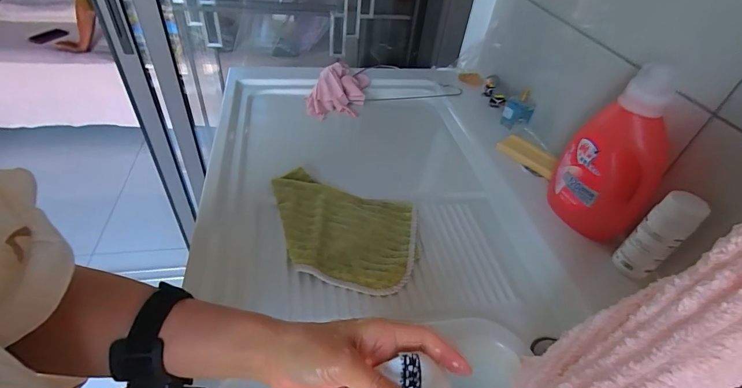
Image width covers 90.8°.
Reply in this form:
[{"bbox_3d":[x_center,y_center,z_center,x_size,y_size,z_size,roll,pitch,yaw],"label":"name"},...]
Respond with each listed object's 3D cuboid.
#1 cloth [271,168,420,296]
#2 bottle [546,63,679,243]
[{"bbox_3d":[-0.051,0.052,0.558,0.243,0.021,0.184,16,45,9],"label":"cloth"},{"bbox_3d":[0.364,-0.053,0.530,0.080,0.241,0.134,-17,49,-33],"label":"bottle"}]

